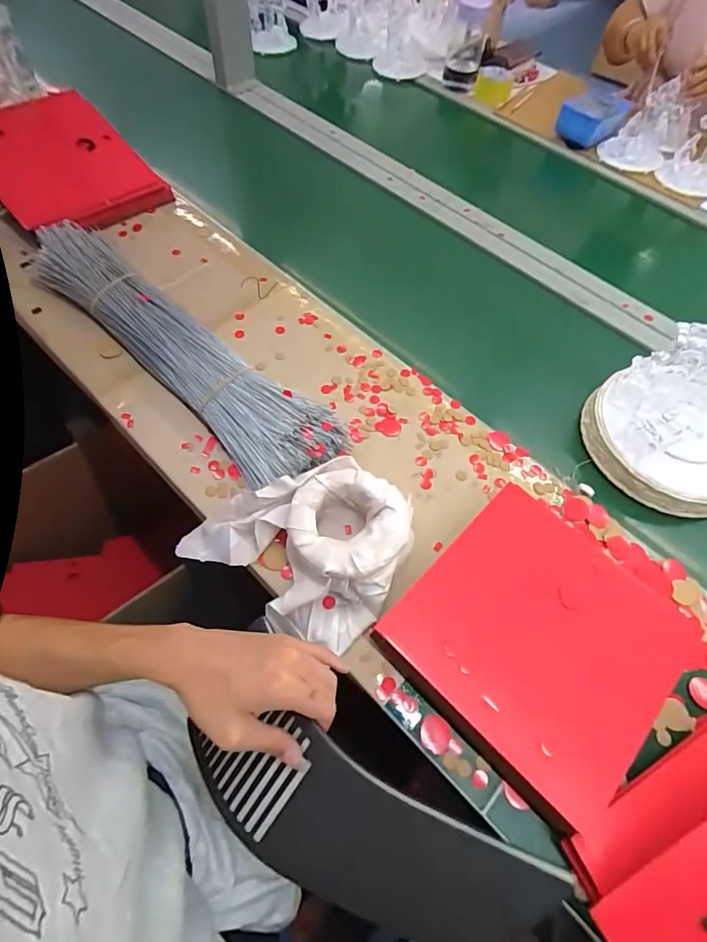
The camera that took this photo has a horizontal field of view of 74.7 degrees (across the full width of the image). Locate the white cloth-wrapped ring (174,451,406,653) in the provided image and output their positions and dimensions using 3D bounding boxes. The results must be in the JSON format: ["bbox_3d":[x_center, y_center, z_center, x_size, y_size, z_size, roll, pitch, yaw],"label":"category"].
[{"bbox_3d":[-0.047,0.062,0.484,0.210,0.066,0.181,35,63,15],"label":"white cloth-wrapped ring"}]

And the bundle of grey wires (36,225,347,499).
[{"bbox_3d":[-0.244,-0.169,0.612,0.548,0.052,0.115,40,65,17],"label":"bundle of grey wires"}]

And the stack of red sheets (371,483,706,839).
[{"bbox_3d":[0.176,0.160,0.446,0.232,0.064,0.221,41,65,18],"label":"stack of red sheets"}]

